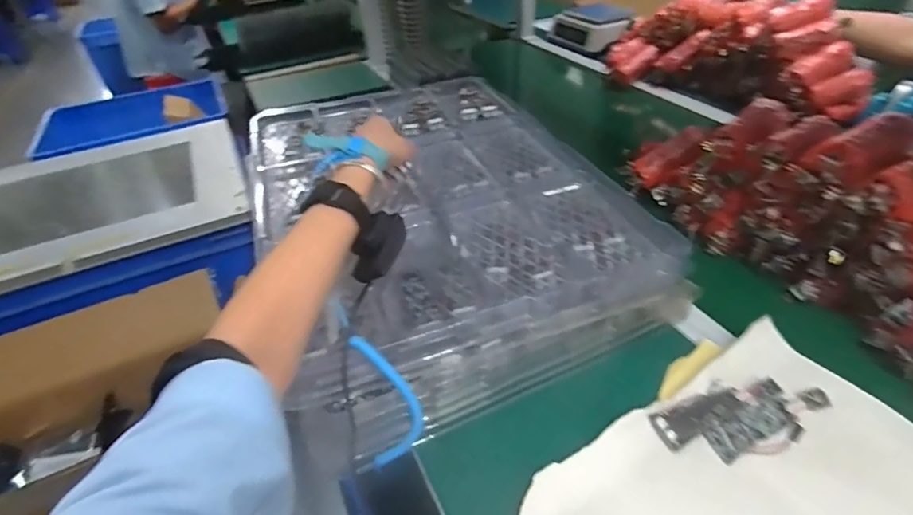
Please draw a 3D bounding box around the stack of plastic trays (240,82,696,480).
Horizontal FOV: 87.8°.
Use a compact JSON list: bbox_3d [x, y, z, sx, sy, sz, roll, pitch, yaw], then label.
[{"bbox_3d":[-0.029,-0.064,0.607,0.377,0.079,0.537,-18,42,-14],"label":"stack of plastic trays"}]

